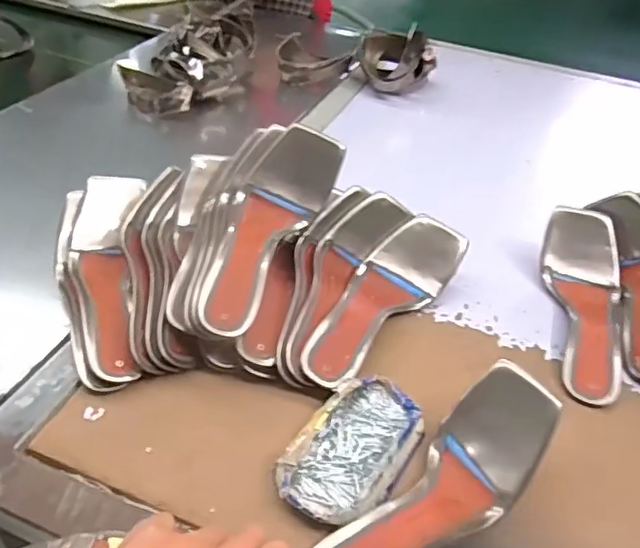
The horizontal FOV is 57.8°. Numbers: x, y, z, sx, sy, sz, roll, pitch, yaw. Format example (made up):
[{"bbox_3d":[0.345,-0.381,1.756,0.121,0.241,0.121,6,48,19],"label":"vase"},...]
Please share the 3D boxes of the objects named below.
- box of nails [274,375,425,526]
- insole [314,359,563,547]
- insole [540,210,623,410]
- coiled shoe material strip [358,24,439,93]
[{"bbox_3d":[0.028,0.131,0.450,0.078,0.025,0.138,24,43,20],"label":"box of nails"},{"bbox_3d":[0.085,0.155,0.411,0.214,0.067,0.074,-29,51,-34],"label":"insole"},{"bbox_3d":[0.264,0.023,0.581,0.080,0.056,0.226,16,41,12],"label":"insole"},{"bbox_3d":[0.134,-0.386,1.023,0.098,0.111,0.122,-22,48,-29],"label":"coiled shoe material strip"}]

